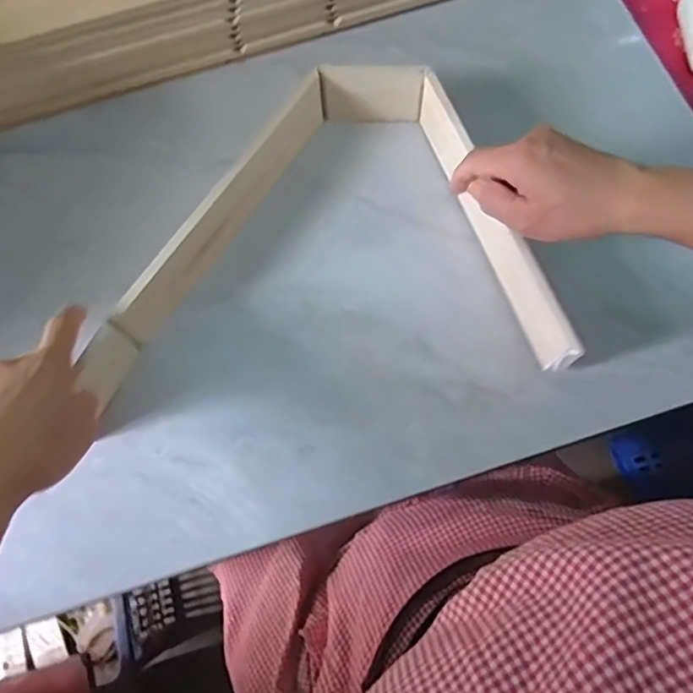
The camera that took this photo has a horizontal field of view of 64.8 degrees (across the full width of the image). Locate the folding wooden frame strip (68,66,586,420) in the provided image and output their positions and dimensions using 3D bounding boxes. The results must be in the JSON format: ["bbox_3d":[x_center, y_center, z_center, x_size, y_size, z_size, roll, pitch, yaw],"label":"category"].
[{"bbox_3d":[-0.026,-0.102,0.453,0.351,0.064,0.272,-5,72,-2],"label":"folding wooden frame strip"}]

